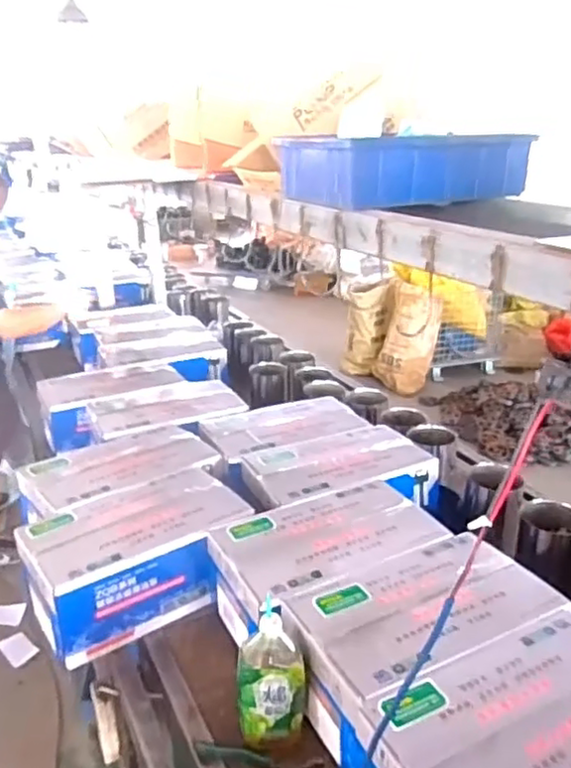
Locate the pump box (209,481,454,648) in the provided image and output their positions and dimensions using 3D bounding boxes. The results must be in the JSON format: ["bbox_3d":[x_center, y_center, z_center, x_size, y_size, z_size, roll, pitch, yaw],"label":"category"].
[{"bbox_3d":[0.078,0.338,1.252,0.419,0.161,0.242,-12,24,-26],"label":"pump box"}]

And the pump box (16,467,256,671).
[{"bbox_3d":[-0.294,0.336,1.303,0.412,0.157,0.239,-14,25,-31],"label":"pump box"}]

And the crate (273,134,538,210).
[{"bbox_3d":[0.191,-0.356,1.066,0.352,0.102,0.232,-12,24,-27],"label":"crate"}]

